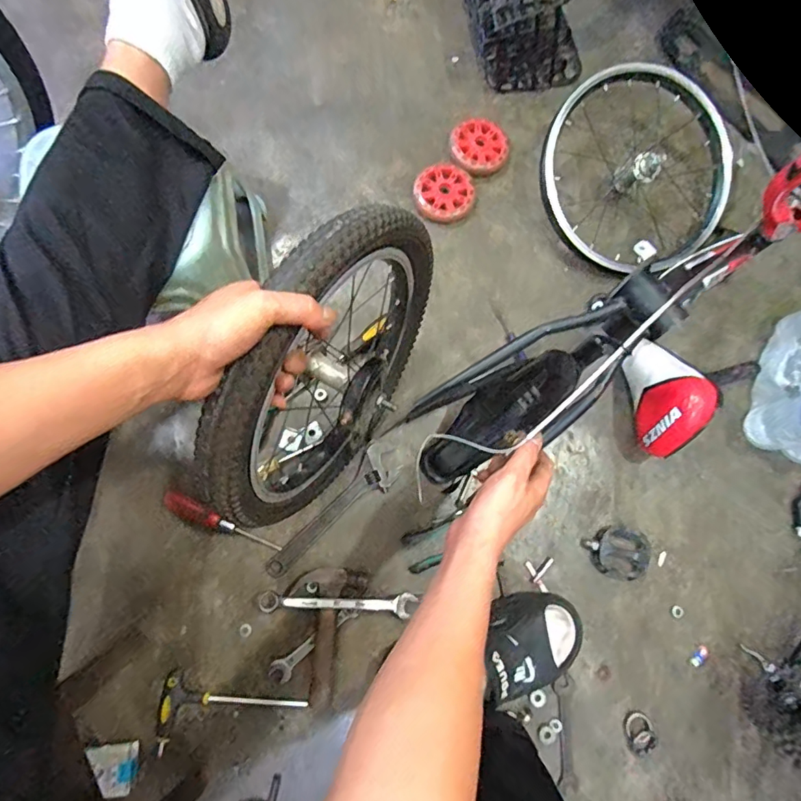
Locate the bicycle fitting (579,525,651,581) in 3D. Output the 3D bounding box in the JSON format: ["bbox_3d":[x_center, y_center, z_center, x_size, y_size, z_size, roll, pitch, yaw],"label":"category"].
[{"bbox_3d":[0.324,0.226,0.726,0.086,0.025,0.080,0,79,-2],"label":"bicycle fitting"}]

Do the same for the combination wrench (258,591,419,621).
[{"bbox_3d":[-0.084,0.279,0.679,0.213,0.010,0.032,7,79,-9],"label":"combination wrench"}]

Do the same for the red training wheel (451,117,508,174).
[{"bbox_3d":[0.136,-0.434,0.847,0.095,0.026,0.095,0,79,-2],"label":"red training wheel"}]

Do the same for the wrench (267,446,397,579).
[{"bbox_3d":[-0.092,0.167,0.720,0.057,0.012,0.242,41,80,5],"label":"wrench"}]

